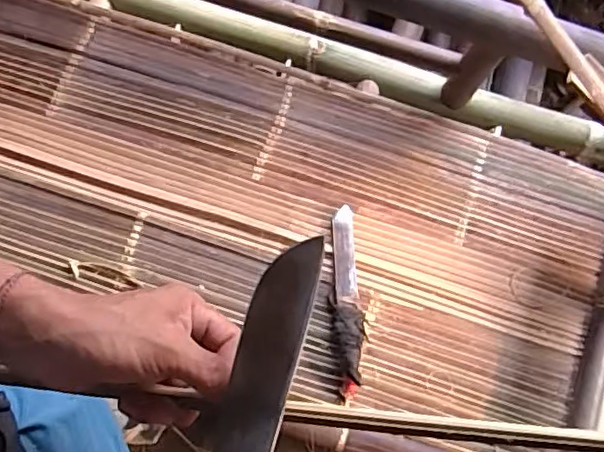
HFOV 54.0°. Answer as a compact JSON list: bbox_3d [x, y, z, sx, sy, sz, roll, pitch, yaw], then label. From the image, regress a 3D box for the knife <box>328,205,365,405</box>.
[{"bbox_3d":[0.072,0.125,0.987,0.051,0.032,0.313,-4,77,-3],"label":"knife"}]

